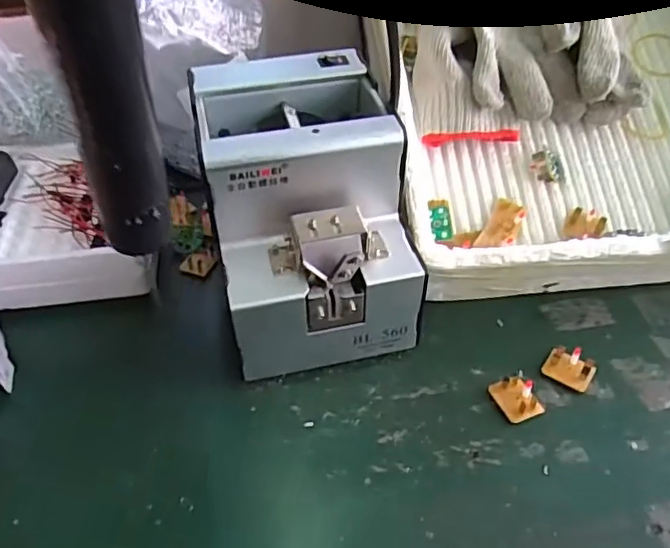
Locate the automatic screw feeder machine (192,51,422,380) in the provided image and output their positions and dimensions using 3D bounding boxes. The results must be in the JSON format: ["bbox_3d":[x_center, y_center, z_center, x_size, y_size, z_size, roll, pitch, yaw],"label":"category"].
[{"bbox_3d":[-0.020,-0.040,0.411,0.124,0.147,0.182,-9,45,-7],"label":"automatic screw feeder machine"}]

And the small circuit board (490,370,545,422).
[{"bbox_3d":[0.119,0.080,0.382,0.025,0.008,0.030,-18,49,-13],"label":"small circuit board"}]

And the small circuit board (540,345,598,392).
[{"bbox_3d":[0.160,0.062,0.397,0.030,0.011,0.023,28,55,25],"label":"small circuit board"}]

